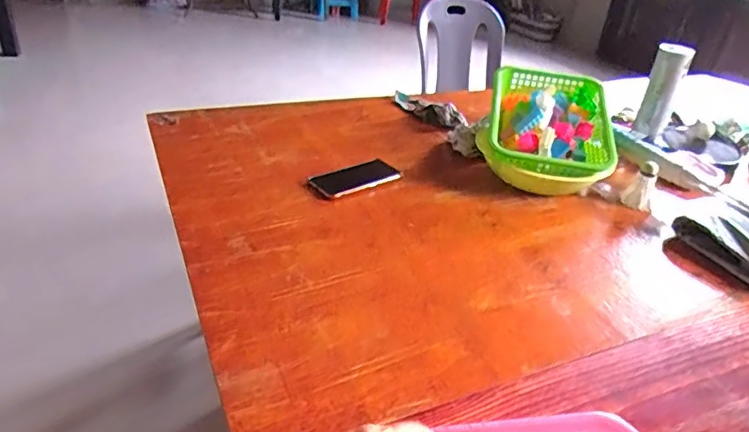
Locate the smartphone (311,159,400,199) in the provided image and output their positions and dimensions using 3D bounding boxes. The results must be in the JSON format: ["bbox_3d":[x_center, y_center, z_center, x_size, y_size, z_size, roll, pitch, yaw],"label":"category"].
[{"bbox_3d":[-0.032,-0.070,0.993,0.163,0.009,0.084,-17,37,-35],"label":"smartphone"}]

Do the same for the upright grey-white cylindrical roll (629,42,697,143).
[{"bbox_3d":[0.604,-0.258,1.140,0.066,0.185,0.058,15,33,16],"label":"upright grey-white cylindrical roll"}]

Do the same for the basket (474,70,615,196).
[{"bbox_3d":[0.334,-0.169,1.076,0.239,0.120,0.319,10,46,6],"label":"basket"}]

